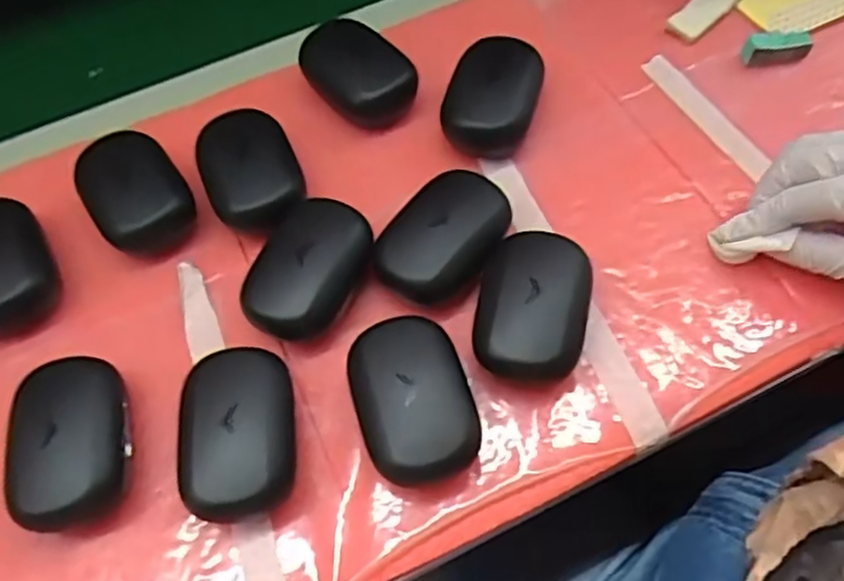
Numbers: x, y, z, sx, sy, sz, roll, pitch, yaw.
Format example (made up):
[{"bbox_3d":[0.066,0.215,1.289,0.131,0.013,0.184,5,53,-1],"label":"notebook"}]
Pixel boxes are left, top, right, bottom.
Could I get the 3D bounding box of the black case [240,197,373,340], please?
[{"bbox_3d":[-0.065,-0.011,0.385,0.057,0.036,0.082,22,64,16],"label":"black case"}]

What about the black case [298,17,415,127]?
[{"bbox_3d":[-0.042,-0.143,0.451,0.052,0.035,0.080,-40,65,-17],"label":"black case"}]

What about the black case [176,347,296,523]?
[{"bbox_3d":[-0.092,0.074,0.347,0.056,0.032,0.082,-5,60,1],"label":"black case"}]

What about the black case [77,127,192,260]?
[{"bbox_3d":[-0.176,-0.061,0.417,0.056,0.038,0.076,-36,64,-15],"label":"black case"}]

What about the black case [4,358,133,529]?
[{"bbox_3d":[-0.176,0.078,0.350,0.056,0.036,0.084,-12,60,-3],"label":"black case"}]

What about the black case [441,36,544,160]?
[{"bbox_3d":[0.044,-0.123,0.433,0.054,0.035,0.085,17,63,13],"label":"black case"}]

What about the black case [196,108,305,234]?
[{"bbox_3d":[-0.104,-0.071,0.417,0.056,0.028,0.083,-19,61,-7],"label":"black case"}]

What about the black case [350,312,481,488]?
[{"bbox_3d":[-0.005,0.057,0.349,0.056,0.036,0.081,-18,61,-6],"label":"black case"}]

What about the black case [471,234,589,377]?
[{"bbox_3d":[0.059,0.010,0.369,0.056,0.028,0.081,7,61,8],"label":"black case"}]

